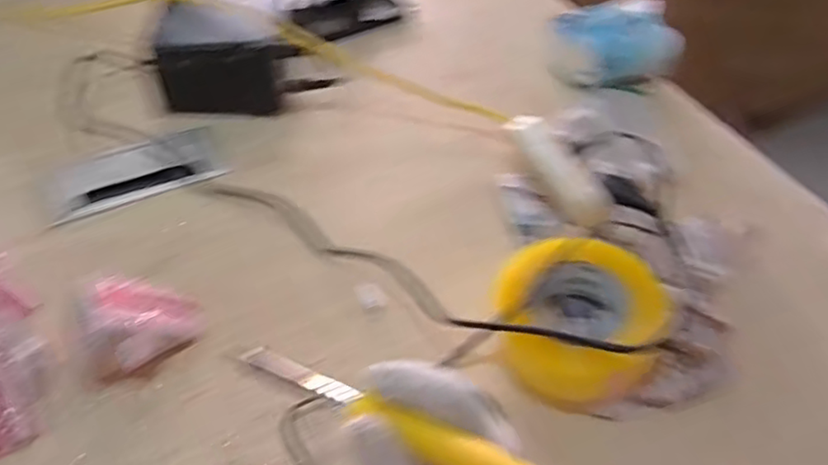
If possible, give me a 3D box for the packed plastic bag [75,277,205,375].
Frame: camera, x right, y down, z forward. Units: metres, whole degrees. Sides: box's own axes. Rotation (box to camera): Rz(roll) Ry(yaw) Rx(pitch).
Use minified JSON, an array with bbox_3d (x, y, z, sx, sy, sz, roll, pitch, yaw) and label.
[{"bbox_3d":[-0.213,0.068,0.503,0.089,0.064,0.057,-33,59,-30],"label":"packed plastic bag"}]

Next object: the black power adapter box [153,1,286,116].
[{"bbox_3d":[-0.207,-0.193,0.715,0.140,0.087,0.100,1,48,-5],"label":"black power adapter box"}]

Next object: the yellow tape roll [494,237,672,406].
[{"bbox_3d":[0.131,0.069,0.530,0.131,0.062,0.120,23,50,14],"label":"yellow tape roll"}]

